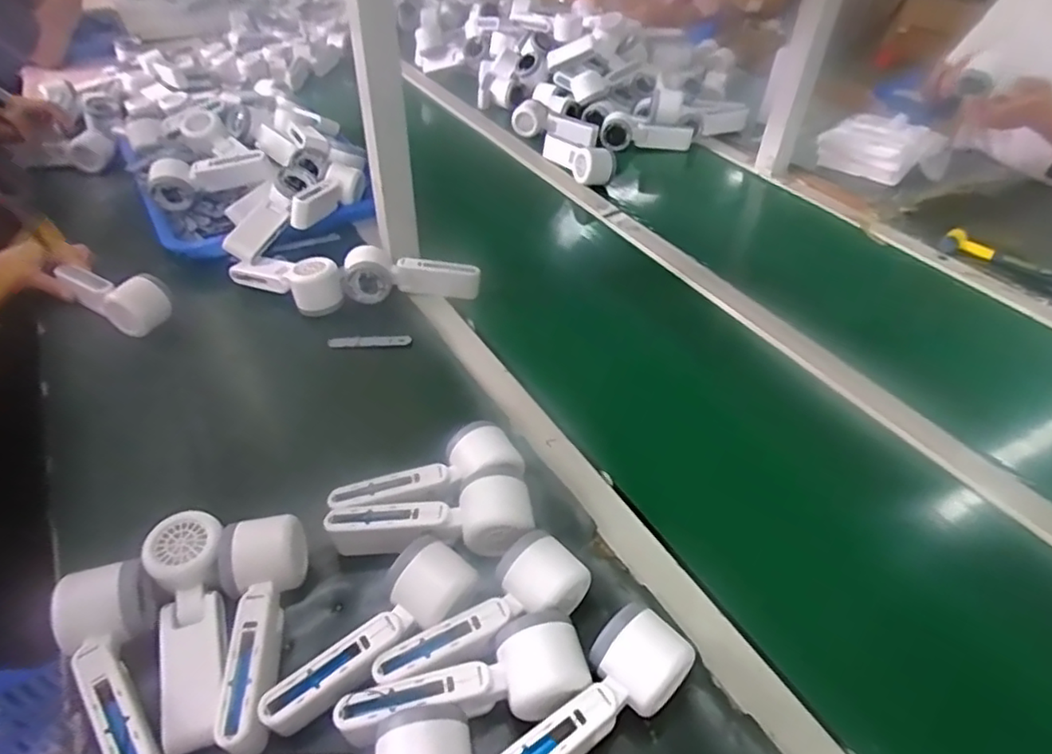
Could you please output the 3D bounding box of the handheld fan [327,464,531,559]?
[{"bbox_3d":[-0.080,0.120,0.543,0.171,0.048,0.065,-2,42,-5],"label":"handheld fan"}]

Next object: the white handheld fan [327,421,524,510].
[{"bbox_3d":[-0.087,0.093,0.574,0.172,0.056,0.061,-14,44,-17],"label":"white handheld fan"}]

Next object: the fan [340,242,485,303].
[{"bbox_3d":[-0.149,-0.134,0.840,0.175,0.060,0.064,1,40,-21],"label":"fan"}]

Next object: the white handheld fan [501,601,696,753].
[{"bbox_3d":[0.041,0.227,0.423,0.159,0.053,0.055,-33,52,-33],"label":"white handheld fan"}]

